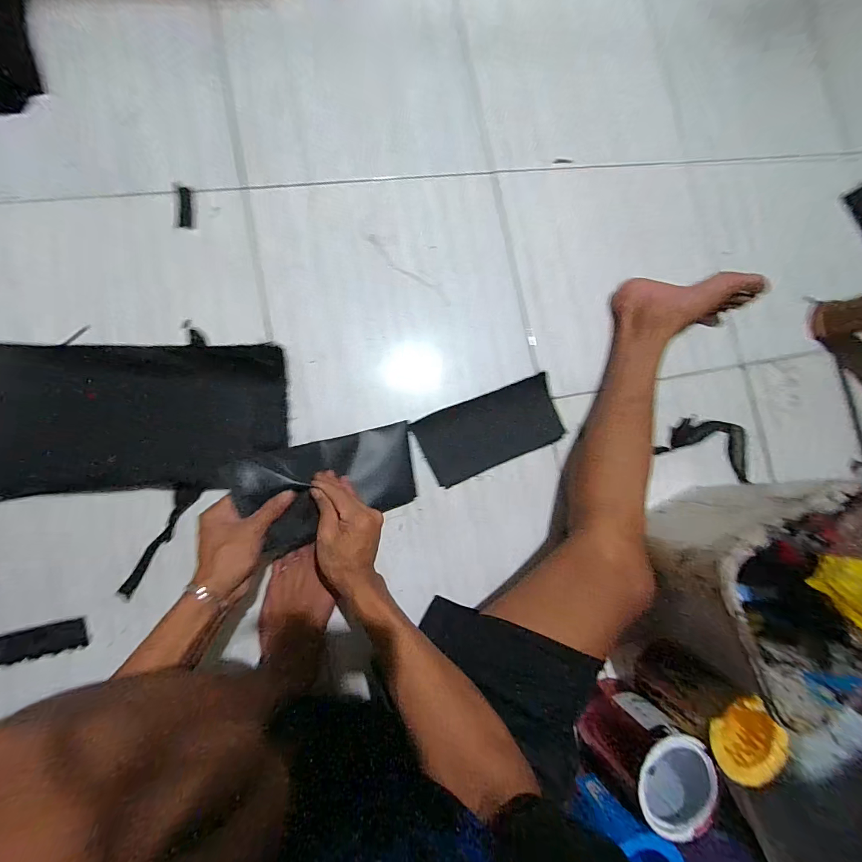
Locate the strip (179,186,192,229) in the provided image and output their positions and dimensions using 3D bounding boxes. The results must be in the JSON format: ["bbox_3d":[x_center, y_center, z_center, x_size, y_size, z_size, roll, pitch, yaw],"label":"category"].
[{"bbox_3d":[-0.368,-0.334,0.567,0.016,0.004,0.059,0,86,-9],"label":"strip"}]

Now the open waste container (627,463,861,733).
[{"bbox_3d":[0.425,0.184,0.497,0.277,0.272,0.205,-23,90,-10],"label":"open waste container"}]

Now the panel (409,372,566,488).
[{"bbox_3d":[0.098,-0.002,0.609,0.233,0.010,0.112,-22,90,-10],"label":"panel"}]

